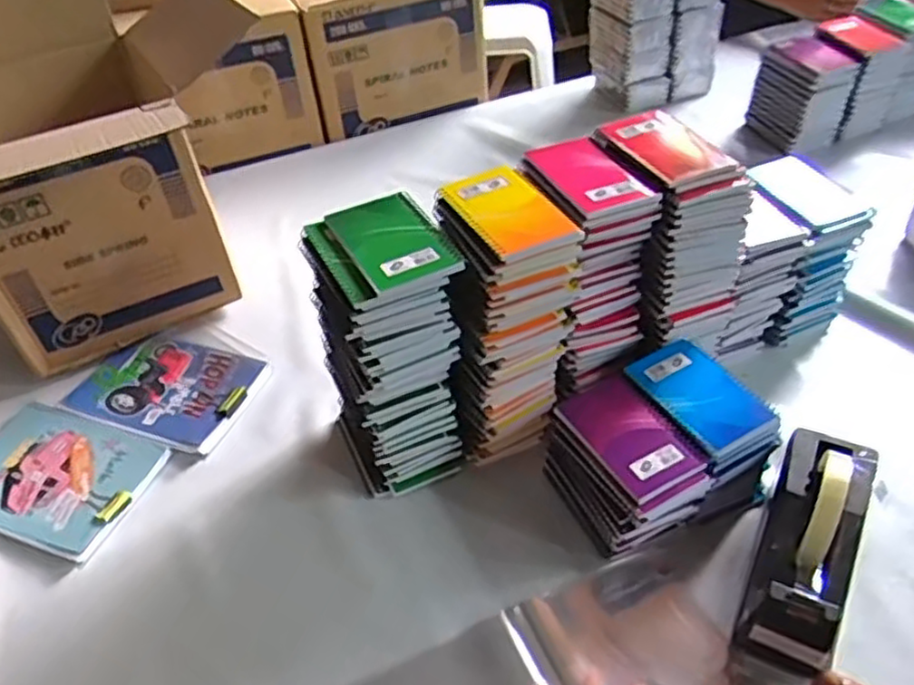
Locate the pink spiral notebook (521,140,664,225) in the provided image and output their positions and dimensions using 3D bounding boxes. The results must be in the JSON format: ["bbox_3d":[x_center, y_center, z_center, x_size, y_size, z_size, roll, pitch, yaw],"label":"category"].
[{"bbox_3d":[0.126,-0.162,0.687,0.087,0.010,0.136,-16,44,-12],"label":"pink spiral notebook"}]

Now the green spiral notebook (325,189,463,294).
[{"bbox_3d":[-0.058,-0.093,0.633,0.082,0.013,0.125,-22,45,-17],"label":"green spiral notebook"}]

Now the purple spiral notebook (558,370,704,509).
[{"bbox_3d":[0.165,0.086,0.676,0.088,0.013,0.129,-23,46,-18],"label":"purple spiral notebook"}]

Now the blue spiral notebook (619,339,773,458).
[{"bbox_3d":[0.241,0.051,0.706,0.093,0.017,0.128,-23,46,-18],"label":"blue spiral notebook"}]

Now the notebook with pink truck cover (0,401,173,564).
[{"bbox_3d":[-0.451,0.148,0.794,0.214,0.017,0.156,13,46,19],"label":"notebook with pink truck cover"}]

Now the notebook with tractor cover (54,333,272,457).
[{"bbox_3d":[-0.368,0.057,0.893,0.230,0.012,0.155,13,46,19],"label":"notebook with tractor cover"}]

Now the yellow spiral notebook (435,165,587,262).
[{"bbox_3d":[0.047,-0.123,0.654,0.085,0.013,0.133,-23,46,-18],"label":"yellow spiral notebook"}]

